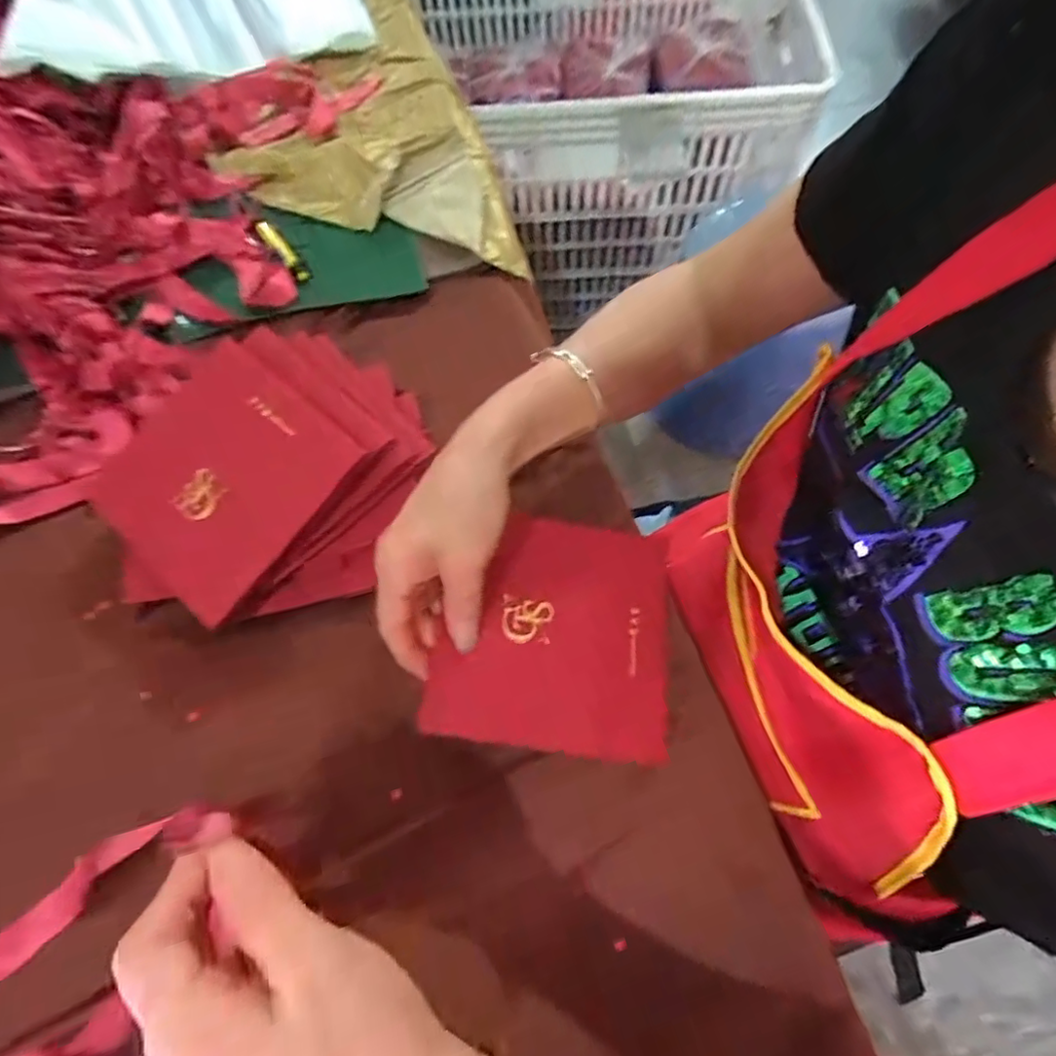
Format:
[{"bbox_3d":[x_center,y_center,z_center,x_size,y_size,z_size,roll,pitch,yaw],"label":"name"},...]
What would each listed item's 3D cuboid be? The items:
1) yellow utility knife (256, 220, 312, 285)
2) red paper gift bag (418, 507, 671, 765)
[{"bbox_3d":[-0.202,-0.229,0.475,0.015,0.010,0.079,-34,70,-11],"label":"yellow utility knife"},{"bbox_3d":[0.018,0.058,0.345,0.129,0.007,0.139,10,60,-7],"label":"red paper gift bag"}]

